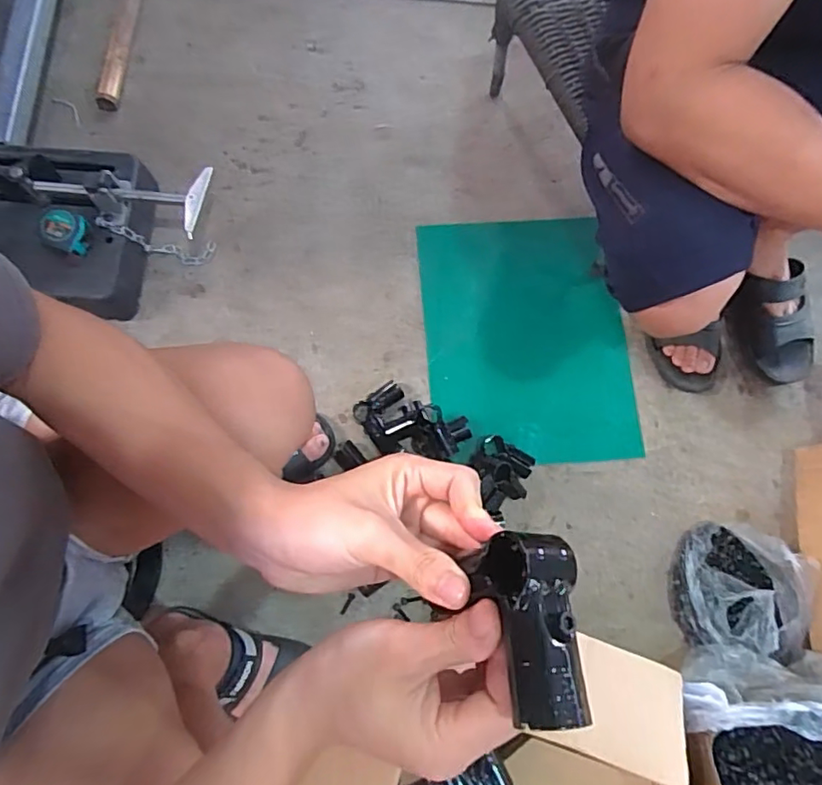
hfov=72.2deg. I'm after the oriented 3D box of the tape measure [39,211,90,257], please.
[{"bbox_3d":[-0.486,-0.228,0.798,0.060,0.033,0.055,0,77,-2],"label":"tape measure"}]

